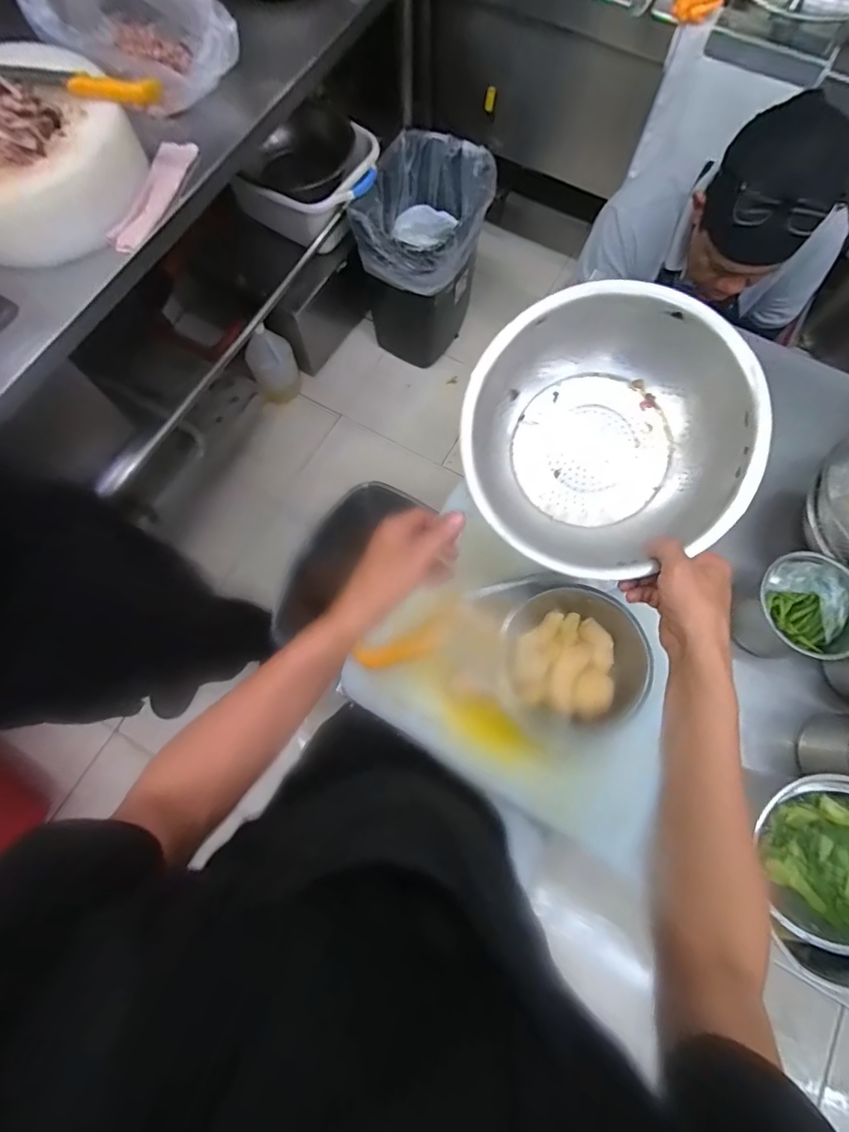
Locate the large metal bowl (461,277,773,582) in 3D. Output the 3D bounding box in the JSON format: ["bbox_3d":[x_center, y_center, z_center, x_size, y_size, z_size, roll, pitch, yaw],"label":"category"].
[{"bbox_3d":[0.178,-0.128,0.478,0.267,0.100,0.267,0,92,5],"label":"large metal bowl"}]

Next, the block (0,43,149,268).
[{"bbox_3d":[-0.643,-0.654,0.769,0.332,0.122,0.301,-13,74,-4],"label":"block"}]

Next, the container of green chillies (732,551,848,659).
[{"bbox_3d":[0.448,0.058,0.594,0.111,0.118,0.119,0,73,0],"label":"container of green chillies"}]

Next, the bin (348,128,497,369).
[{"bbox_3d":[-0.001,-0.928,1.427,0.297,0.396,0.388,31,76,8],"label":"bin"}]

